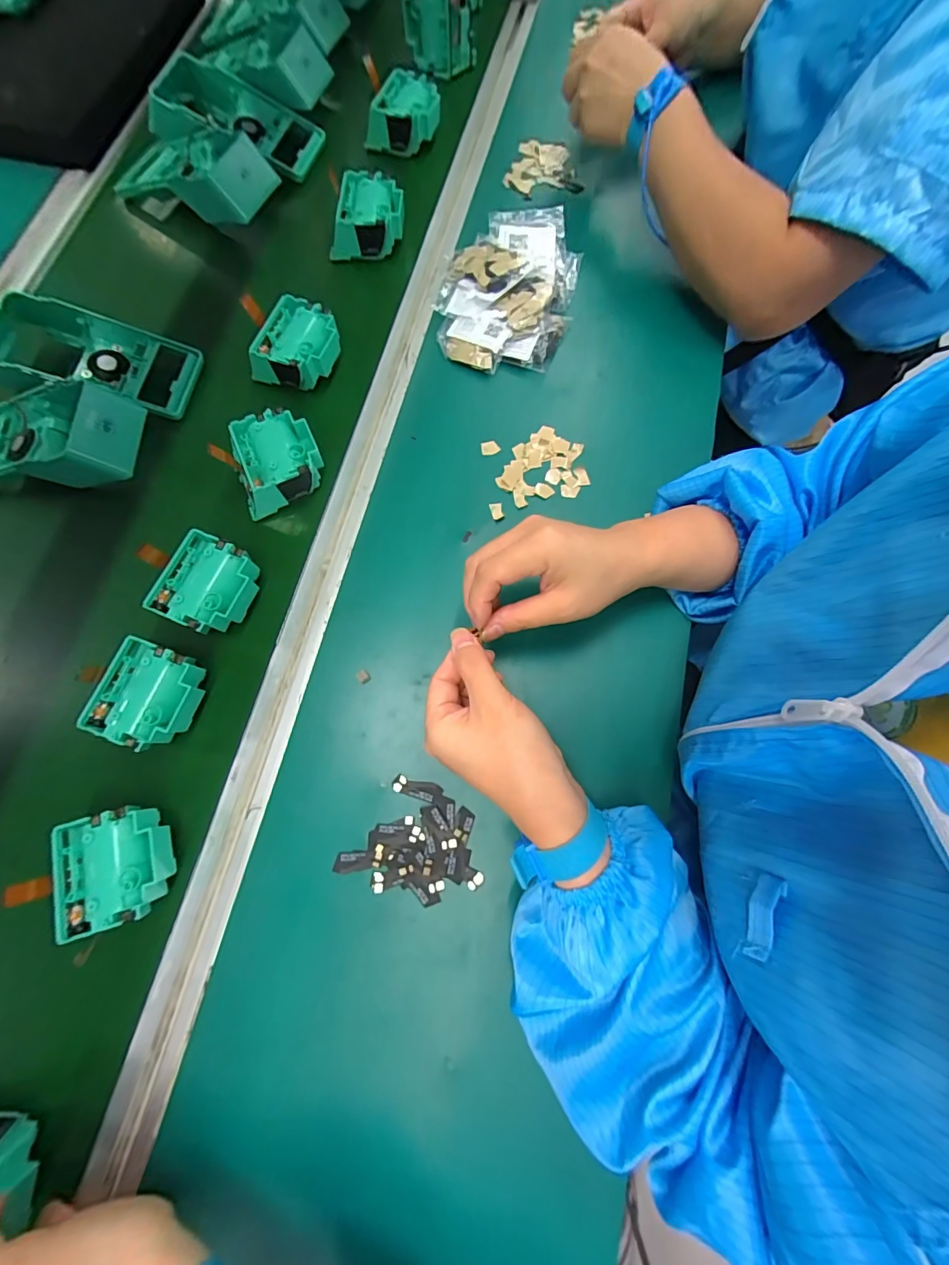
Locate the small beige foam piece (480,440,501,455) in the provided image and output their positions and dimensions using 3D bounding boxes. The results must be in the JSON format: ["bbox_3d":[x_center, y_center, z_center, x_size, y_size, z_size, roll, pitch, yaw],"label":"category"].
[{"bbox_3d":[0.015,-0.177,0.427,0.018,0.008,0.011,-14,76,-4],"label":"small beige foam piece"}]

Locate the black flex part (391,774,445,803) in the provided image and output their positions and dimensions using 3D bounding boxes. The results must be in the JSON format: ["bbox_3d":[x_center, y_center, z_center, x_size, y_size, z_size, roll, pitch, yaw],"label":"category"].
[{"bbox_3d":[-0.044,0.120,0.344,0.038,0.004,0.014,14,76,4],"label":"black flex part"}]

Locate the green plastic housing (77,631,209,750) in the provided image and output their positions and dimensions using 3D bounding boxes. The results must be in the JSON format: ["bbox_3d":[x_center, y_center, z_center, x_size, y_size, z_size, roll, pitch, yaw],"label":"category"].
[{"bbox_3d":[-0.250,0.052,0.351,0.070,0.039,0.079,20,75,6],"label":"green plastic housing"}]

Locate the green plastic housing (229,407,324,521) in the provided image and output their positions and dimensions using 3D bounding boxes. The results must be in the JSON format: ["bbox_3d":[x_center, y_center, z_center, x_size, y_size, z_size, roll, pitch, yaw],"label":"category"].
[{"bbox_3d":[-0.177,-0.152,0.401,0.078,0.036,0.079,-19,75,-5],"label":"green plastic housing"}]

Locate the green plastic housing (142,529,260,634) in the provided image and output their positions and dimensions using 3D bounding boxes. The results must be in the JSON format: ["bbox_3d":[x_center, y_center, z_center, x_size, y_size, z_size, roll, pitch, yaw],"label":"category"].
[{"bbox_3d":[-0.217,-0.037,0.371,0.068,0.039,0.076,24,76,7],"label":"green plastic housing"}]

